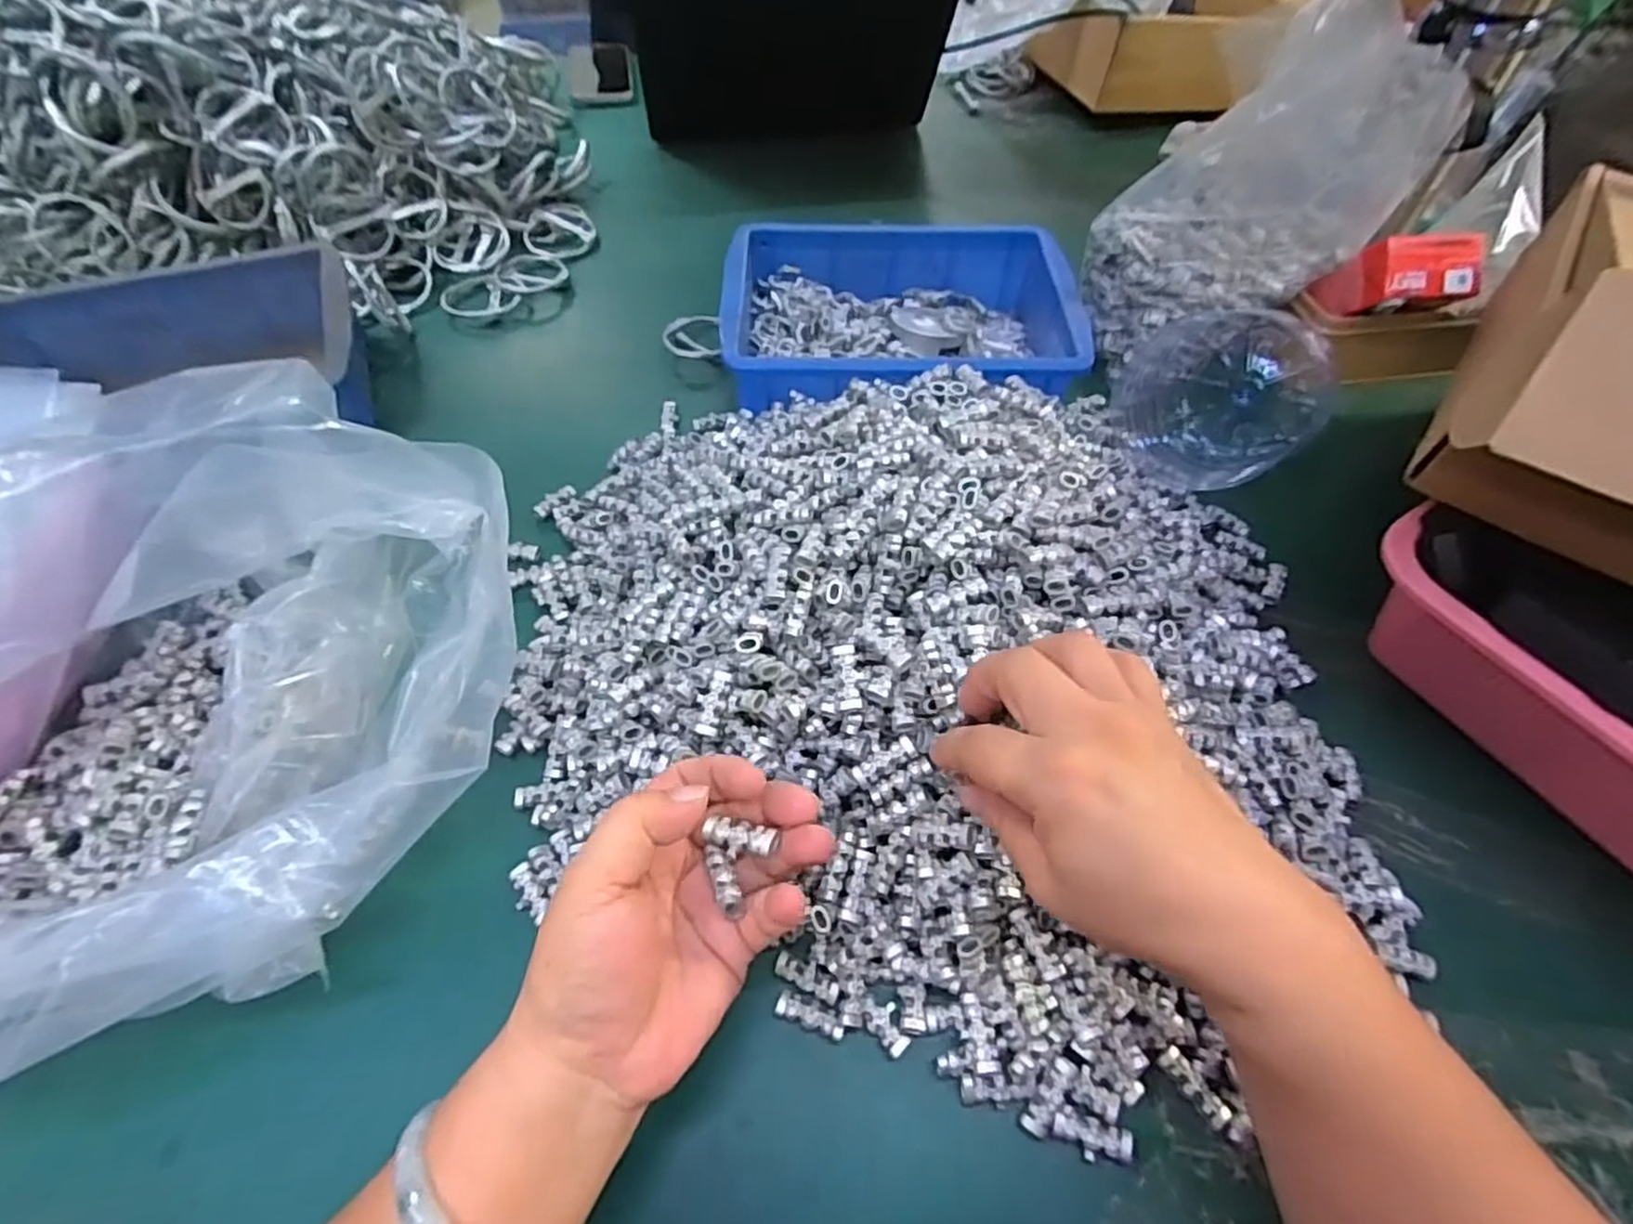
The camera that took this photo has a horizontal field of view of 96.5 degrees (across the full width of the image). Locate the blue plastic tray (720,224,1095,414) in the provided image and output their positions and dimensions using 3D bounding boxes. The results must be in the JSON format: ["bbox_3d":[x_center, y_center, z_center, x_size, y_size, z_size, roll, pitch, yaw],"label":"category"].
[{"bbox_3d":[0.058,-0.213,0.536,0.245,0.062,0.186,0,55,-2],"label":"blue plastic tray"}]

